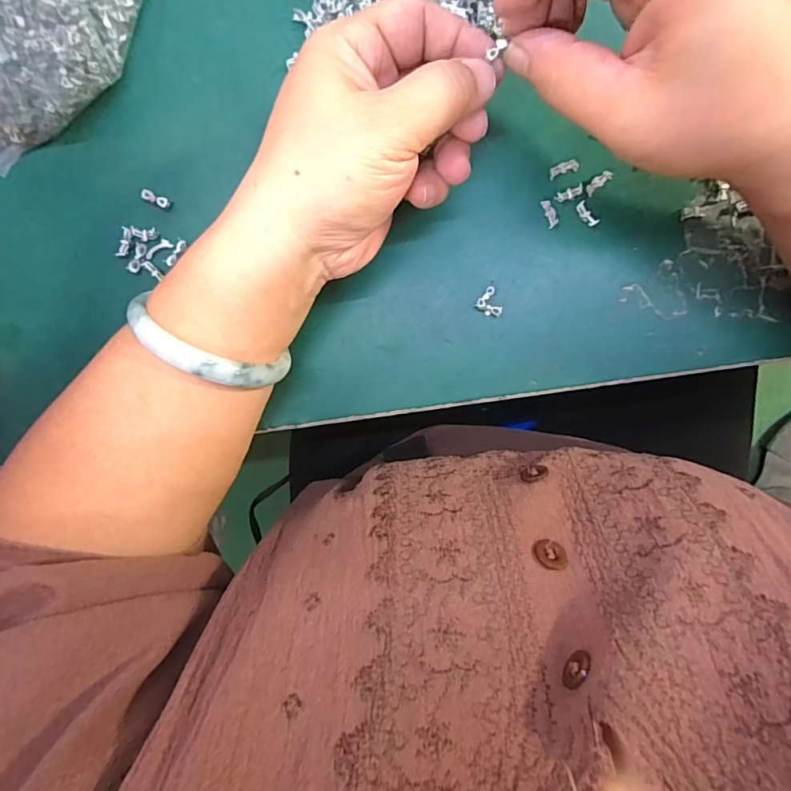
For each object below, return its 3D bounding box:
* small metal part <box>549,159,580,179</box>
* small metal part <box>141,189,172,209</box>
[{"bbox_3d":[0.081,-0.109,0.236,0.013,0.004,0.006,-17,93,5],"label":"small metal part"},{"bbox_3d":[-0.121,-0.099,0.250,0.015,0.004,0.006,27,96,2],"label":"small metal part"}]

